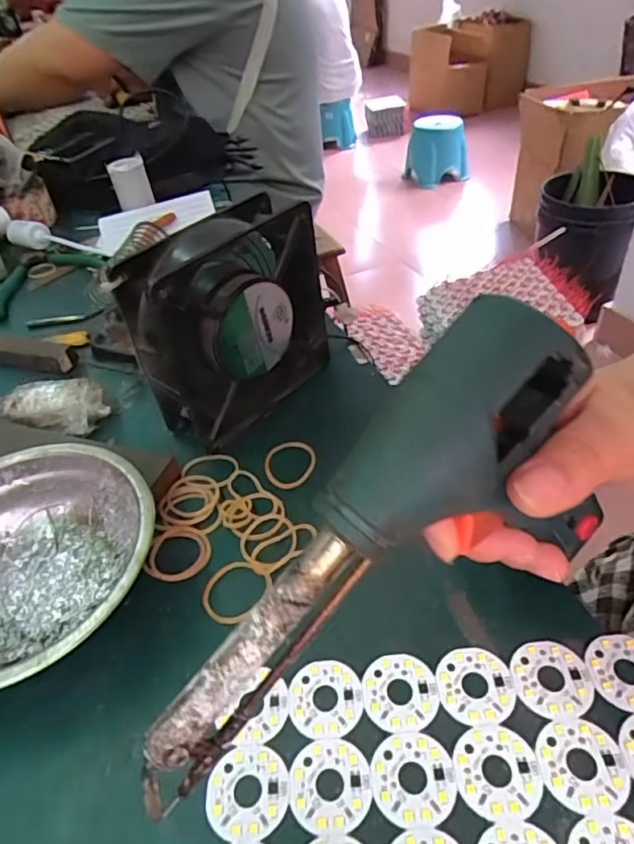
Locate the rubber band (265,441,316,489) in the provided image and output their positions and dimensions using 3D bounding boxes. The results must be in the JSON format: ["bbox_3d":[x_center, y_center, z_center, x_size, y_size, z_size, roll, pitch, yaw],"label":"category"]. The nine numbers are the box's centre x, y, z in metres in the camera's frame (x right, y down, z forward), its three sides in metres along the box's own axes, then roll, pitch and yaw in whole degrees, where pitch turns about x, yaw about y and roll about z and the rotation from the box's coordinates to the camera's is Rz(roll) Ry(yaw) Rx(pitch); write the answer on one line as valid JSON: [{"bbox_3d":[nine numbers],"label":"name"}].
[{"bbox_3d":[-0.016,0.025,0.329,0.031,0.004,0.035,-13,42,-6],"label":"rubber band"}]

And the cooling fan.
[{"bbox_3d":[-0.051,-0.061,0.340,0.044,0.119,0.118,27,52,32],"label":"cooling fan"}]

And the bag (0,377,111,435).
[{"bbox_3d":[-0.179,-0.012,0.372,0.066,0.028,0.033,6,43,14],"label":"bag"}]

